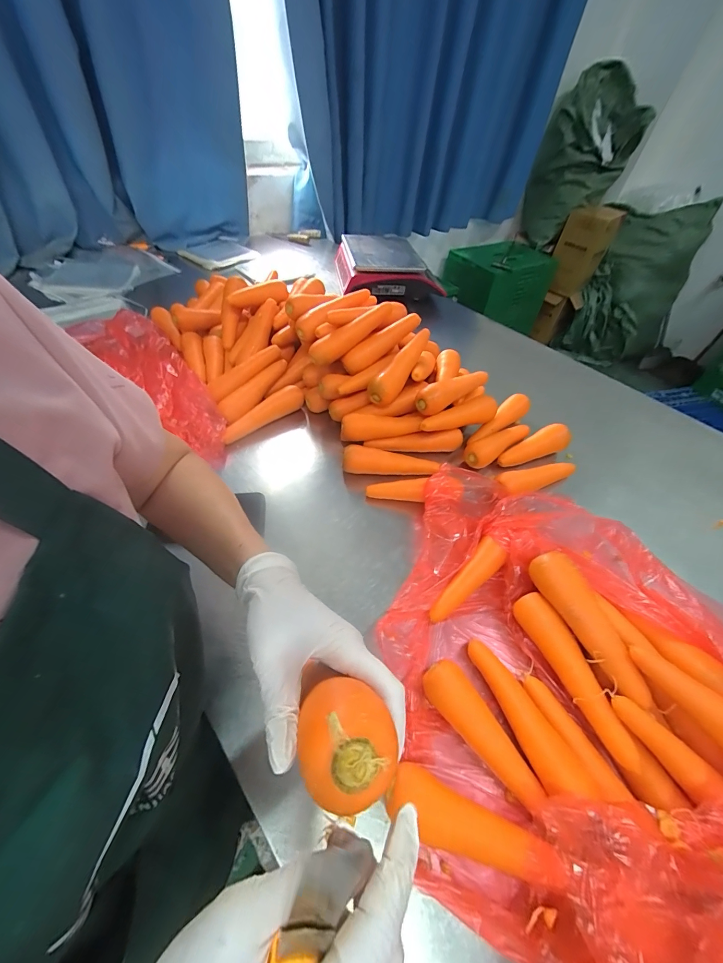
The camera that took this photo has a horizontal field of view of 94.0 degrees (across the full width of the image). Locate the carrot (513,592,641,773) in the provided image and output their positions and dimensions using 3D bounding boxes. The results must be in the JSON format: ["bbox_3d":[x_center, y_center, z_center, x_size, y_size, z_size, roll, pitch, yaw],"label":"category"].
[{"bbox_3d":[0.240,0.217,0.388,0.033,0.038,0.174,-10,53,-14],"label":"carrot"}]

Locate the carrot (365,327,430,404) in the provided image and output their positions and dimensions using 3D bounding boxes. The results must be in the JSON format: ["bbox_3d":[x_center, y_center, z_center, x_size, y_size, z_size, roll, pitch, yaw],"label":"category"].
[{"bbox_3d":[0.076,-0.216,0.621,0.043,0.053,0.174,34,85,21],"label":"carrot"}]

